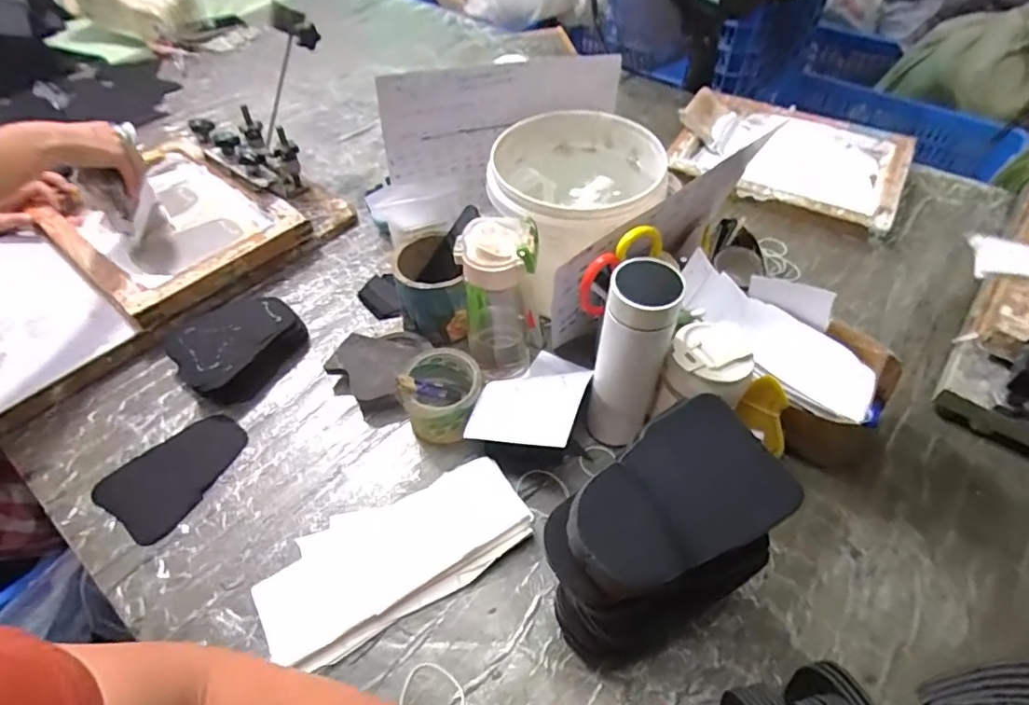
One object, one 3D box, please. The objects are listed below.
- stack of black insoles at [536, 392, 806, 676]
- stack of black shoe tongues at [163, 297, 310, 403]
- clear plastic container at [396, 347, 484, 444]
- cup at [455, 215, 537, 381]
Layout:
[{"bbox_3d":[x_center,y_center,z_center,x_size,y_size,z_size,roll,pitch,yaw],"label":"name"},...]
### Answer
[{"bbox_3d":[0.098,0.169,0.456,0.152,0.212,0.114,-27,55,-20],"label":"stack of black insoles"},{"bbox_3d":[-0.346,-0.007,0.717,0.120,0.061,0.149,33,58,25],"label":"stack of black shoe tongues"},{"bbox_3d":[-0.082,0.048,0.653,0.087,0.073,0.087,-1,50,1],"label":"clear plastic container"},{"bbox_3d":[-0.016,-0.052,0.642,0.084,0.220,0.063,-4,50,-2],"label":"cup"}]

